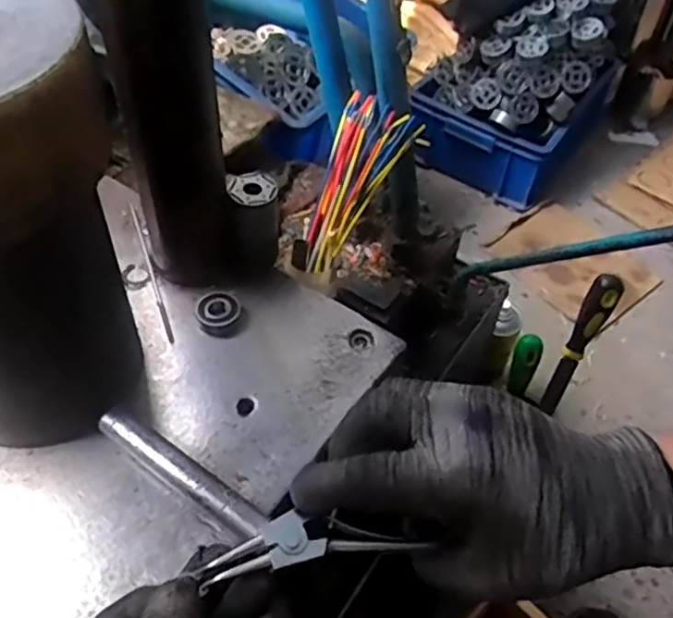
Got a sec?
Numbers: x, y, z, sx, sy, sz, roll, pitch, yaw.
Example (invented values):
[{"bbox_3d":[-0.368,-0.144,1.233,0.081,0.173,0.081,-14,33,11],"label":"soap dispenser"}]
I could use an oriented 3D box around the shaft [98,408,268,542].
[{"bbox_3d":[-0.099,0.105,0.432,0.128,0.017,0.022,32,55,22],"label":"shaft"}]

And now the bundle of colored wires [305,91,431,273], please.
[{"bbox_3d":[0.011,-0.111,0.615,0.068,0.158,0.032,41,24,28],"label":"bundle of colored wires"}]

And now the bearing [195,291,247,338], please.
[{"bbox_3d":[-0.089,0.003,0.526,0.037,0.015,0.037,2,49,-1],"label":"bearing"}]

